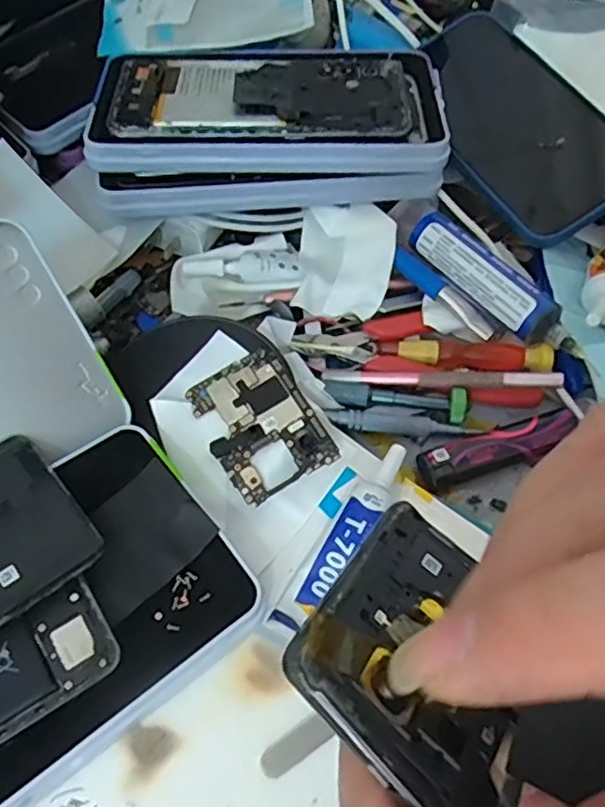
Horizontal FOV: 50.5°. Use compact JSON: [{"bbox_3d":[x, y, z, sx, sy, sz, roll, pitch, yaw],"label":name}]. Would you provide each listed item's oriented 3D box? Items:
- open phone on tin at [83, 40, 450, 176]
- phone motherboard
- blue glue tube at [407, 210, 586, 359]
[{"bbox_3d":[-0.018,-0.158,0.360,0.186,0.040,0.103,-1,55,-3],"label":"open phone on tin"},{"bbox_3d":[-0.020,0.009,0.291,0.047,0.004,0.065,-32,69,-8],"label":"phone motherboard"},{"bbox_3d":[0.099,-0.062,0.338,0.019,0.022,0.109,-32,62,-22],"label":"blue glue tube"}]

